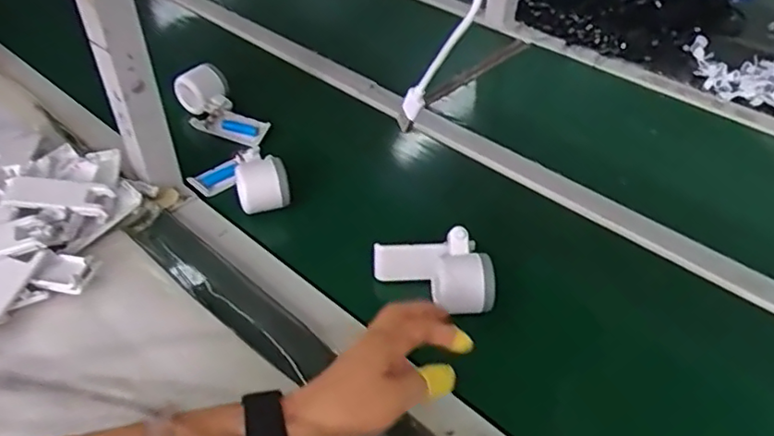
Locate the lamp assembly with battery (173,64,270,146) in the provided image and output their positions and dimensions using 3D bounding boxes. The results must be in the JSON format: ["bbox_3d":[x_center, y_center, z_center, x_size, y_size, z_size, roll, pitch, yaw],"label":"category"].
[{"bbox_3d":[-0.223,-0.147,0.807,0.131,0.087,0.075,29,52,-34],"label":"lamp assembly with battery"}]

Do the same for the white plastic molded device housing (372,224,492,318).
[{"bbox_3d":[0.052,0.061,0.608,0.119,0.088,0.049,-12,-7,28],"label":"white plastic molded device housing"}]

